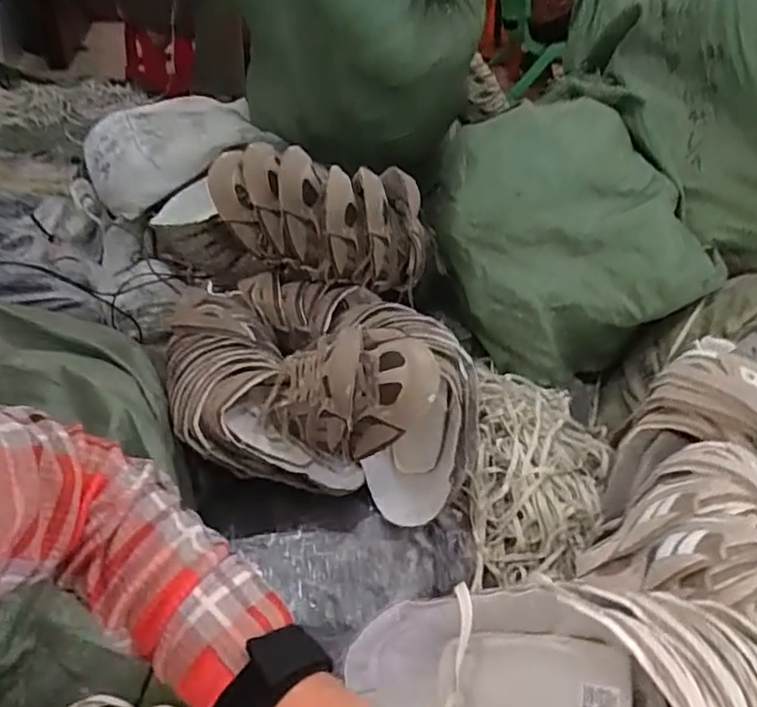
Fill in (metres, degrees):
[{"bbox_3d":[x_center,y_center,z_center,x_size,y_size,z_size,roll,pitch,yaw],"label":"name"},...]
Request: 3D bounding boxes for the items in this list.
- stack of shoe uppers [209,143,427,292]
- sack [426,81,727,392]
[{"bbox_3d":[-0.088,-0.206,0.963,0.342,0.199,0.113,1,40,-4],"label":"stack of shoe uppers"},{"bbox_3d":[0.325,-0.231,1.117,0.469,0.343,0.419,-16,44,-23],"label":"sack"}]

